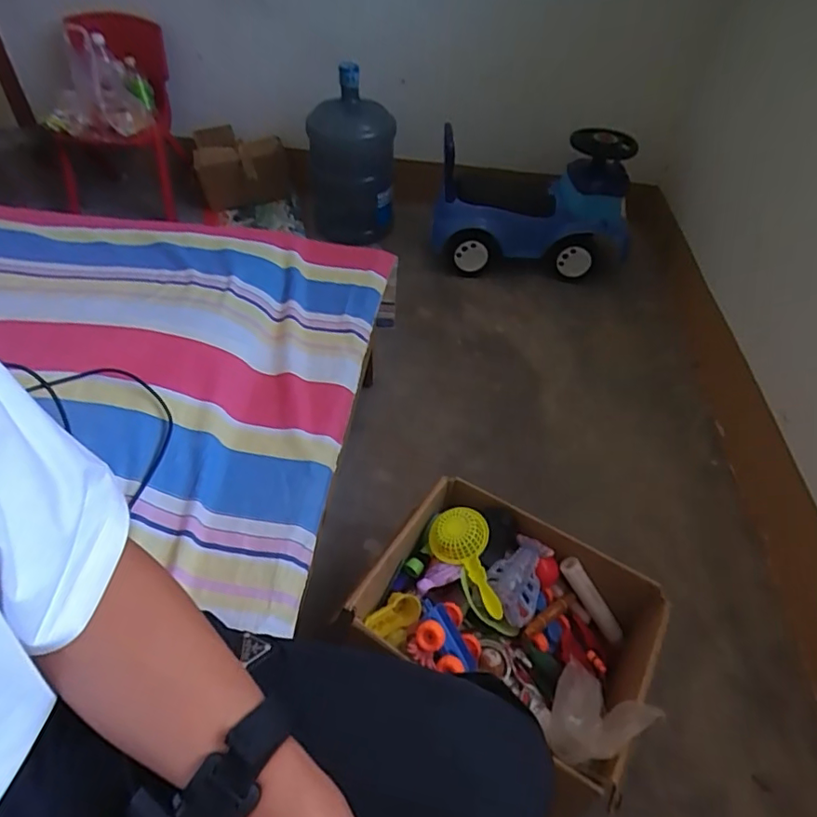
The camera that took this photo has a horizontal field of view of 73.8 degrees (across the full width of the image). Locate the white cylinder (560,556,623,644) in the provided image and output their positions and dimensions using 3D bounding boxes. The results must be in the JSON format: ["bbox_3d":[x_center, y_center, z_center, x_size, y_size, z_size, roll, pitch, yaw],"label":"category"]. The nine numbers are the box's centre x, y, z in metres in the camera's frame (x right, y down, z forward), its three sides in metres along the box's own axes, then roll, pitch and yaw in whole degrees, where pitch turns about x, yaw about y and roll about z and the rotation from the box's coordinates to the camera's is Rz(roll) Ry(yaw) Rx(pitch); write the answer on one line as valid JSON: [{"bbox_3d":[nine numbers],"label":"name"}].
[{"bbox_3d":[0.271,0.284,0.802,0.026,0.167,0.021,-14,25,50],"label":"white cylinder"}]

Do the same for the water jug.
[{"bbox_3d":[-0.173,-0.729,1.630,0.257,0.495,0.252,-4,47,-8],"label":"water jug"}]

